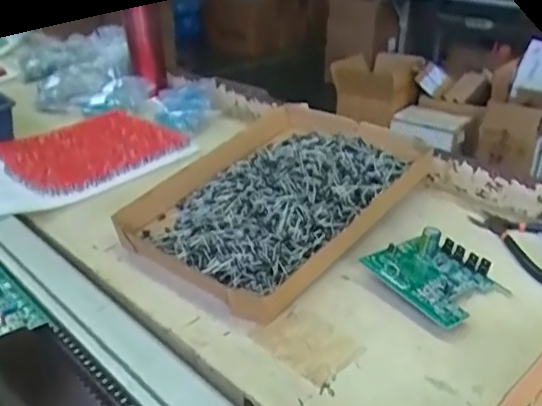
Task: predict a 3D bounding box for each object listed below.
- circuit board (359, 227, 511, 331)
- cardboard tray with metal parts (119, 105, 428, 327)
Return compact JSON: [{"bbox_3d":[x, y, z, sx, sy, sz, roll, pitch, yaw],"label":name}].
[{"bbox_3d":[0.152,0.067,0.542,0.091,0.041,0.107,-15,29,-38],"label":"circuit board"},{"bbox_3d":[0.005,-0.014,0.662,0.243,0.033,0.309,24,49,38],"label":"cardboard tray with metal parts"}]

